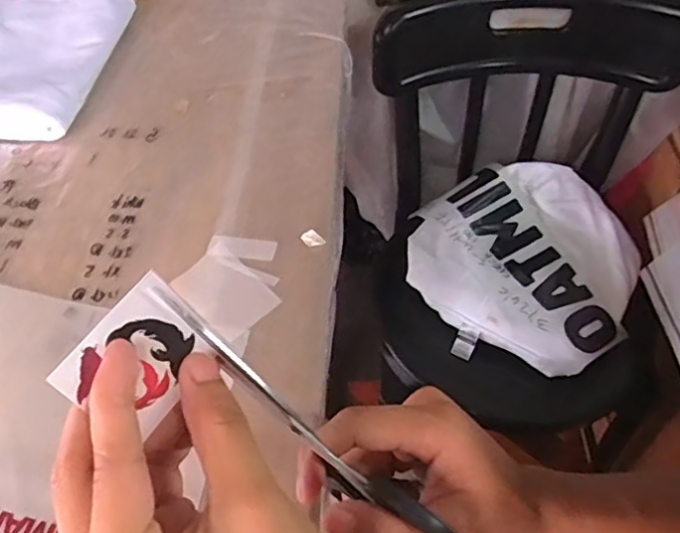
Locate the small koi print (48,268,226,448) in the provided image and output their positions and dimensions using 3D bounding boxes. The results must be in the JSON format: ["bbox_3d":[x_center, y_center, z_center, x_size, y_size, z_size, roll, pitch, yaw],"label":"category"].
[{"bbox_3d":[-0.073,0.033,0.215,0.040,0.008,0.052,46,61,-17],"label":"small koi print"}]

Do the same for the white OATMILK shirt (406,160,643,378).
[{"bbox_3d":[0.267,-0.015,0.790,0.302,0.084,0.290,0,53,0],"label":"white OATMILK shirt"}]

